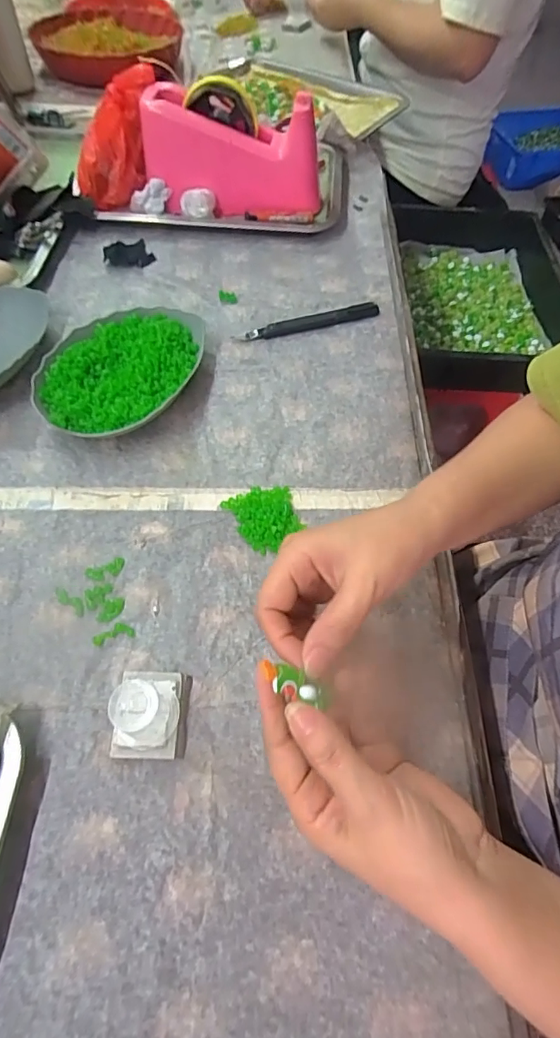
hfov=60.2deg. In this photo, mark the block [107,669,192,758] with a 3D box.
[{"bbox_3d":[-0.078,0.113,0.285,0.041,0.045,0.049,2,60,0],"label":"block"}]

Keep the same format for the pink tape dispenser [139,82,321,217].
[{"bbox_3d":[-0.051,-0.405,0.546,0.194,0.104,0.061,5,60,1],"label":"pink tape dispenser"}]

